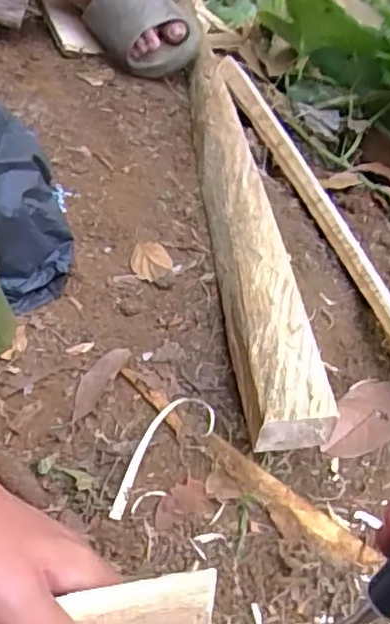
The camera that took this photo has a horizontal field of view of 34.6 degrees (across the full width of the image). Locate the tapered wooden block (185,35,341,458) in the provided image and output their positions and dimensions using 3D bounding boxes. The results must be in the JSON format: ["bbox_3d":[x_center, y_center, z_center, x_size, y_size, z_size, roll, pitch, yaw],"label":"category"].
[{"bbox_3d":[0.041,-0.145,0.718,0.071,0.088,0.670,-6,55,-3],"label":"tapered wooden block"}]

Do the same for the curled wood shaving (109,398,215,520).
[{"bbox_3d":[-0.033,0.122,0.535,0.047,0.016,0.123,34,67,22],"label":"curled wood shaving"}]

